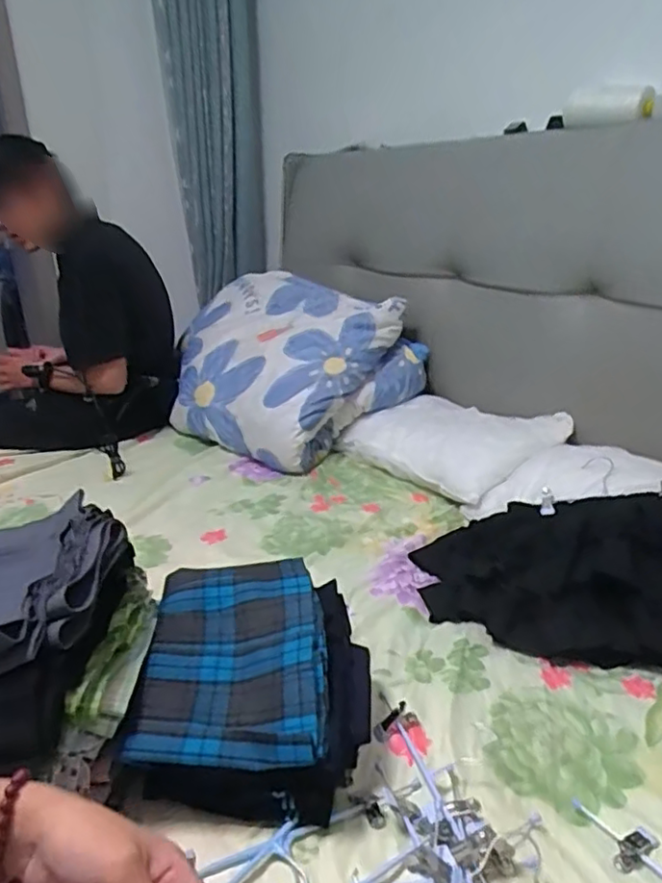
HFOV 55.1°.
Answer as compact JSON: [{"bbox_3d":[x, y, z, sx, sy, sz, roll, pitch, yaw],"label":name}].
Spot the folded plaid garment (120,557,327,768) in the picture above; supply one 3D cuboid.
[{"bbox_3d":[-0.105,0.229,0.711,0.190,0.044,0.288,-3,22,-1],"label":"folded plaid garment"}]

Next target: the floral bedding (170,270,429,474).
[{"bbox_3d":[-0.131,-0.178,1.575,0.612,0.355,0.379,17,29,38],"label":"floral bedding"}]

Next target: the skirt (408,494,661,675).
[{"bbox_3d":[0.403,0.169,0.909,0.563,0.140,0.292,5,24,20],"label":"skirt"}]

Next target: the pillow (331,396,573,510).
[{"bbox_3d":[0.252,-0.007,1.341,0.299,0.096,0.398,-15,26,-29],"label":"pillow"}]

